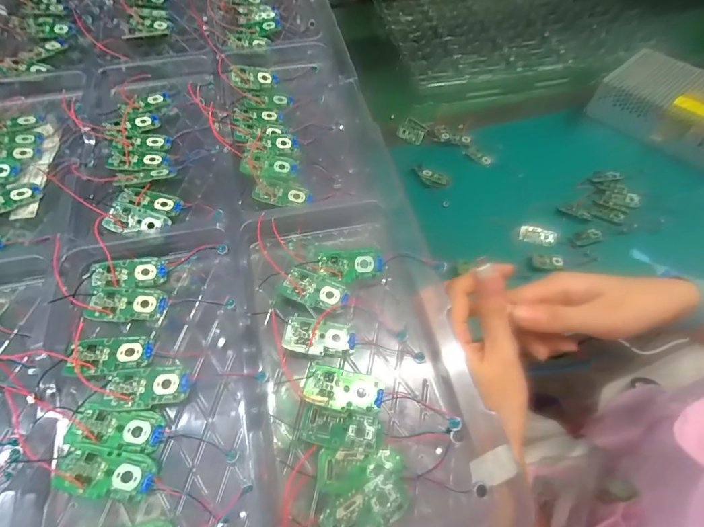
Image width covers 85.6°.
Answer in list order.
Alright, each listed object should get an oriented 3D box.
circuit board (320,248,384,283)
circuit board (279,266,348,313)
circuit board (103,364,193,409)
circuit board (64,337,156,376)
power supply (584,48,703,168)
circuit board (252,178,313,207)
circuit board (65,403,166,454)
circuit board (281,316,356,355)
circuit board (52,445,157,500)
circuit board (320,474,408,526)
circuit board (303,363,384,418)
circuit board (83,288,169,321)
[{"bbox_3d":[-0.001,0.001,0.220,0.036,0.004,0.017,-3,83,-1],"label":"circuit board"},{"bbox_3d":[-0.020,0.015,0.214,0.035,0.007,0.018,15,59,12],"label":"circuit board"},{"bbox_3d":[-0.097,0.059,0.182,0.036,0.007,0.020,-5,57,-1],"label":"circuit board"},{"bbox_3d":[-0.120,0.046,0.190,0.036,0.004,0.019,-1,52,-17],"label":"circuit board"},{"bbox_3d":[0.432,-0.196,0.486,0.124,0.047,0.203,-37,63,-20],"label":"power supply"},{"bbox_3d":[-0.046,-0.046,0.252,0.038,0.004,0.019,13,61,-7],"label":"circuit board"},{"bbox_3d":[-0.106,0.075,0.172,0.038,0.004,0.017,13,56,-11],"label":"circuit board"},{"bbox_3d":[-0.017,0.039,0.202,0.037,0.004,0.018,10,56,-11],"label":"circuit board"},{"bbox_3d":[-0.105,0.090,0.164,0.038,0.004,0.018,13,56,-10],"label":"circuit board"},{"bbox_3d":[0.006,0.106,0.163,0.037,0.008,0.017,-23,59,-13],"label":"circuit board"},{"bbox_3d":[-0.004,0.062,0.186,0.038,0.005,0.019,9,58,8],"label":"circuit board"},{"bbox_3d":[-0.122,0.022,0.207,0.037,0.004,0.019,5,62,-14],"label":"circuit board"}]

